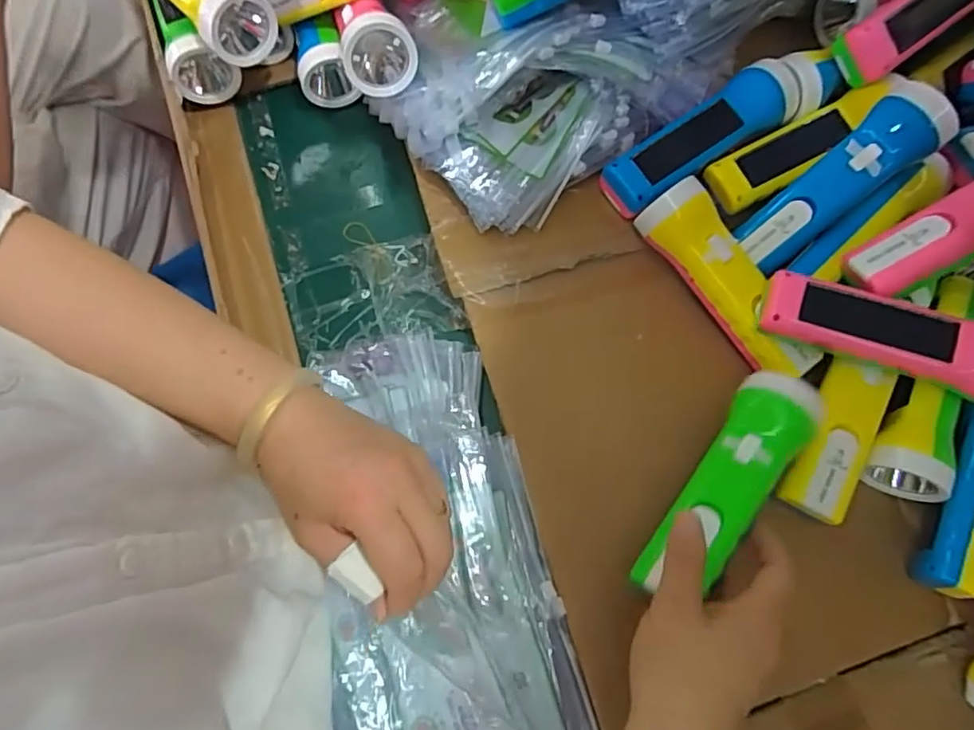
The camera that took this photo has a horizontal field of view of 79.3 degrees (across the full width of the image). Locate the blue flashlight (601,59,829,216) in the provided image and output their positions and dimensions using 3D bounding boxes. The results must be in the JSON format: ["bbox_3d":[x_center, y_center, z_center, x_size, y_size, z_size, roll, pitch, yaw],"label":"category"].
[{"bbox_3d":[0.179,-0.183,0.463,0.193,0.047,0.054,-30,77,-9],"label":"blue flashlight"}]

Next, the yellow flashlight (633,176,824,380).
[{"bbox_3d":[0.175,-0.061,0.425,0.047,0.046,0.159,-36,78,-10],"label":"yellow flashlight"}]

